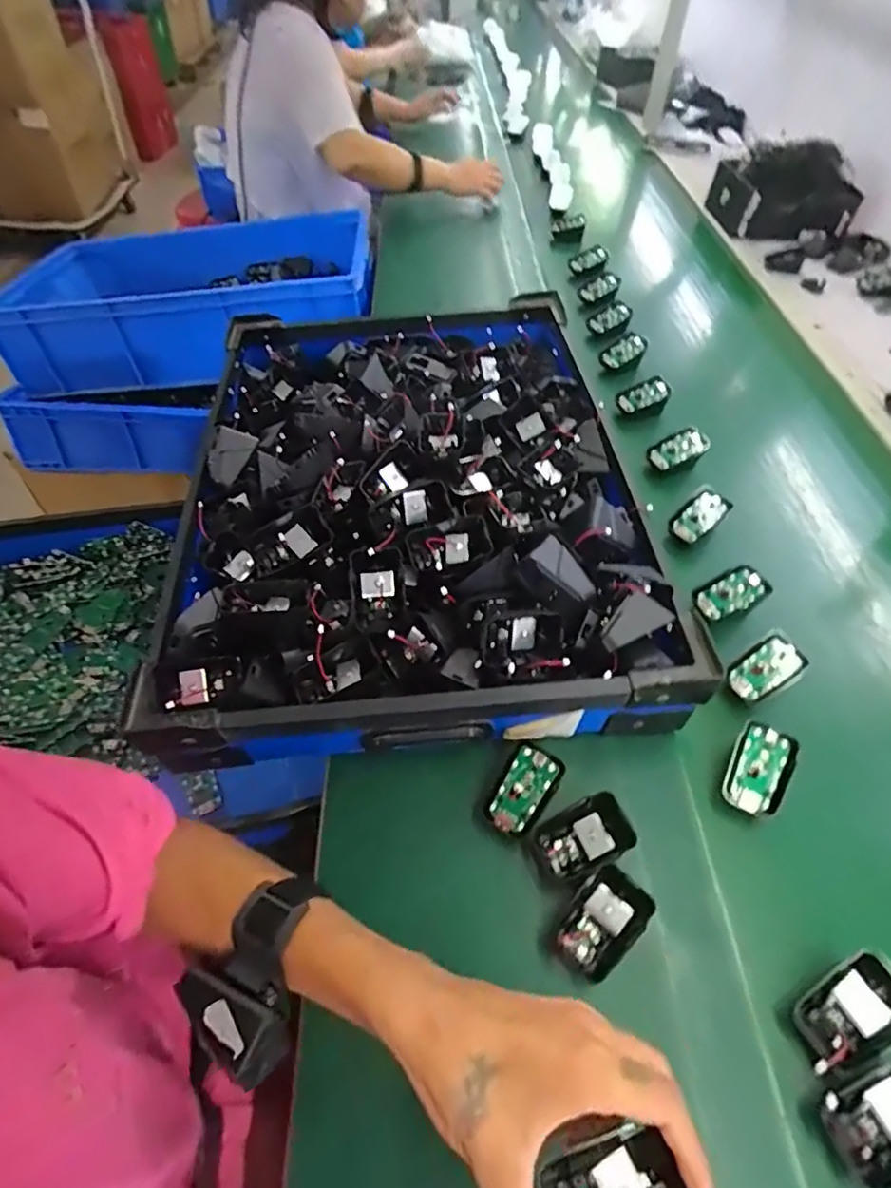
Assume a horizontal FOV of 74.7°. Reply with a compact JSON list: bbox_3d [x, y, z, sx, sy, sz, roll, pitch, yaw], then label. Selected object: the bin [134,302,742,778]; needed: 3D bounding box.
[{"bbox_3d":[-0.042,-0.150,0.619,0.446,0.106,0.614,-3,52,-4],"label":"bin"}]

